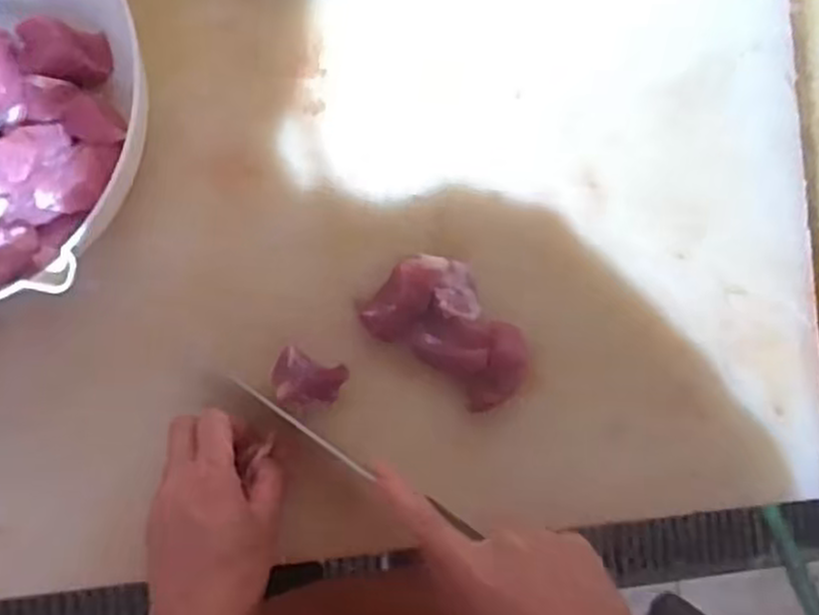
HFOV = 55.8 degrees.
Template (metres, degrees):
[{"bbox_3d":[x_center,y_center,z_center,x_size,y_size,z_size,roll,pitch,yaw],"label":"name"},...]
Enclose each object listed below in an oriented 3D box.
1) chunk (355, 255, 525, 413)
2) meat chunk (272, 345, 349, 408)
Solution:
[{"bbox_3d":[0.030,0.017,0.514,0.110,0.019,0.071,45,84,-5],"label":"chunk"},{"bbox_3d":[-0.067,0.048,0.505,0.045,0.025,0.036,21,86,-7],"label":"meat chunk"}]

